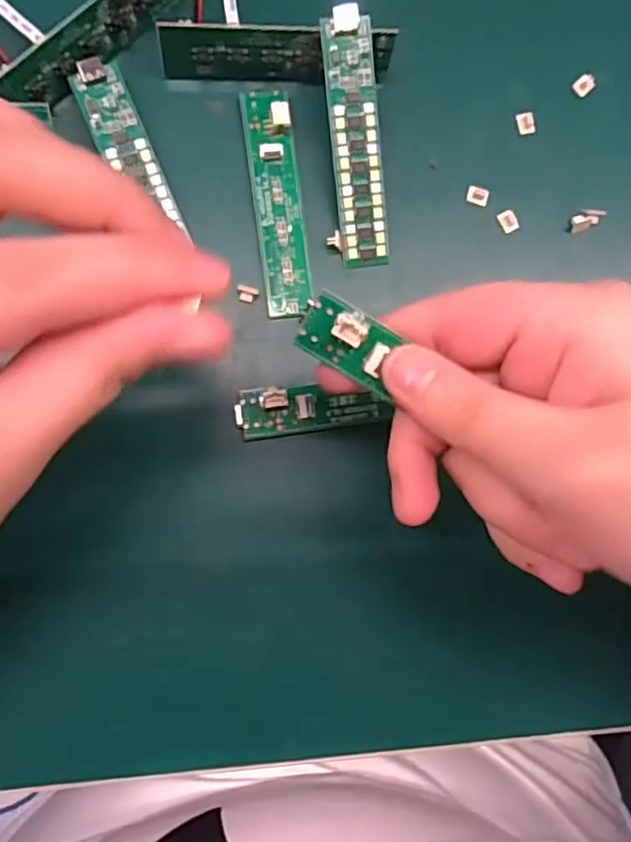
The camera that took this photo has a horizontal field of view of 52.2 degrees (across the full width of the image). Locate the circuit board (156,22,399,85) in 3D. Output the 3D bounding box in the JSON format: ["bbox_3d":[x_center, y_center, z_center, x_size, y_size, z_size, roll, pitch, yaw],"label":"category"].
[{"bbox_3d":[-0.013,-0.131,0.232,0.082,0.021,0.004,-3,60,-6],"label":"circuit board"}]

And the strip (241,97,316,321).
[{"bbox_3d":[-0.013,-0.079,0.234,0.018,0.007,0.082,-8,90,-8],"label":"strip"}]

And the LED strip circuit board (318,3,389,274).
[{"bbox_3d":[0.015,-0.099,0.231,0.018,0.004,0.084,-9,105,-8],"label":"LED strip circuit board"}]

